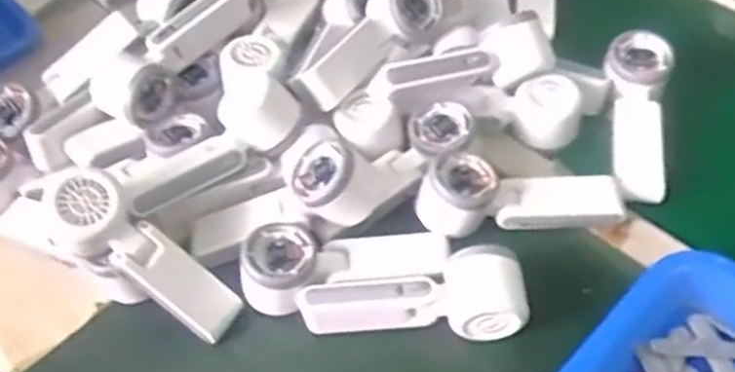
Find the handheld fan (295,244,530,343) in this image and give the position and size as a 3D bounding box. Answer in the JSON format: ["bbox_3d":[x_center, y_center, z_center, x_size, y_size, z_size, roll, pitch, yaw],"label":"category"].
[{"bbox_3d":[0.033,0.092,0.593,0.168,0.058,0.060,-6,50,-1],"label":"handheld fan"}]

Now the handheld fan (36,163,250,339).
[{"bbox_3d":[-0.170,0.050,0.591,0.170,0.035,0.057,41,55,-12],"label":"handheld fan"}]

